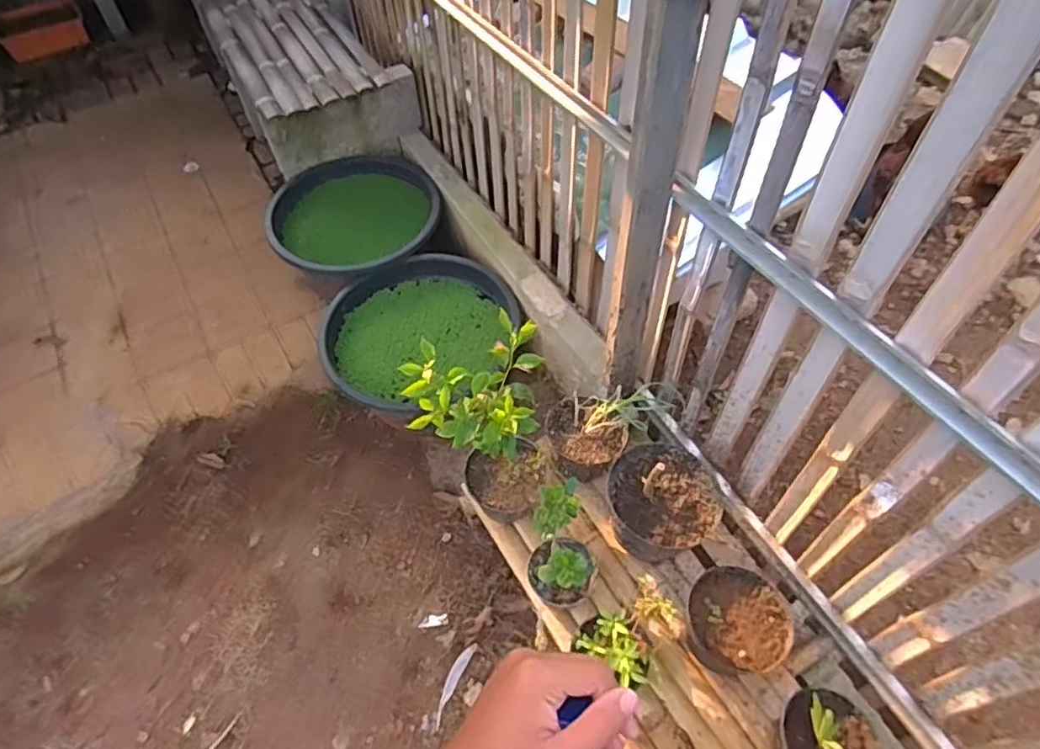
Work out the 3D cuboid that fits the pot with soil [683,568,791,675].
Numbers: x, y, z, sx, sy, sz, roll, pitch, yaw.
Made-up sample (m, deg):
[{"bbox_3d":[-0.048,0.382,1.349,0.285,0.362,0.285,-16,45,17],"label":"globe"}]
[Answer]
[{"bbox_3d":[0.389,0.450,1.124,0.172,0.105,0.165,-1,54,2],"label":"pot with soil"}]

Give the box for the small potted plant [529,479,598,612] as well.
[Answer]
[{"bbox_3d":[0.078,0.316,1.175,0.124,0.221,0.192,-1,54,2],"label":"small potted plant"}]

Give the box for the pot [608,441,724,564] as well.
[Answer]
[{"bbox_3d":[0.288,0.261,1.276,0.216,0.149,0.226,3,54,5],"label":"pot"}]

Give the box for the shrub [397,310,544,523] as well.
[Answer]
[{"bbox_3d":[-0.082,0.089,1.293,0.249,0.371,0.327,-2,54,1],"label":"shrub"}]

